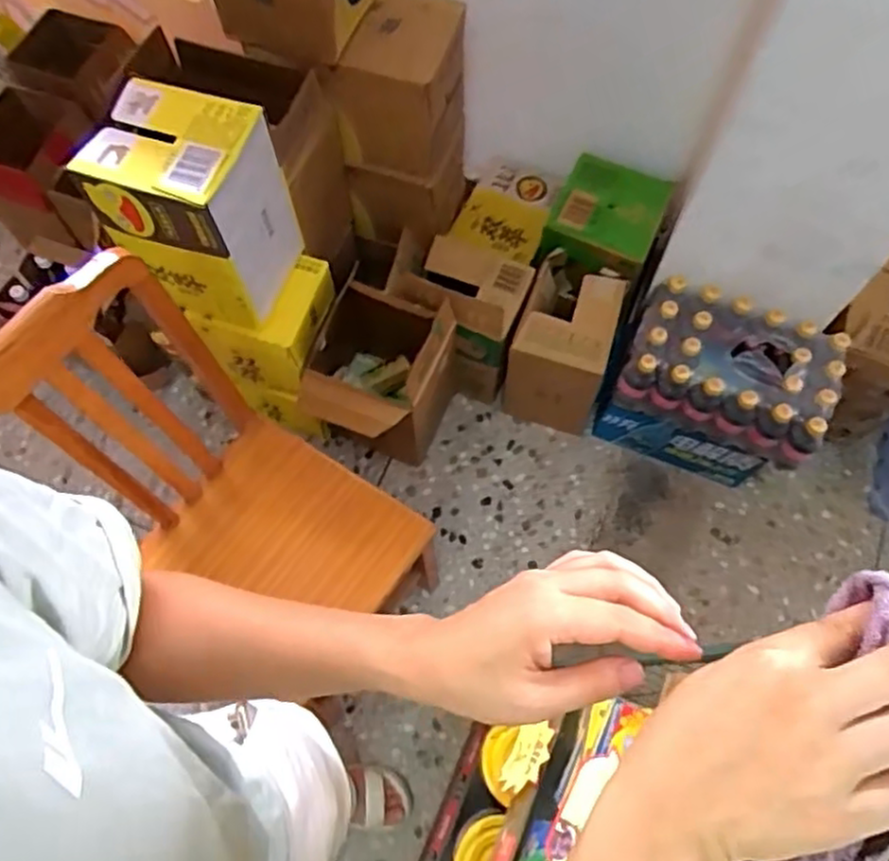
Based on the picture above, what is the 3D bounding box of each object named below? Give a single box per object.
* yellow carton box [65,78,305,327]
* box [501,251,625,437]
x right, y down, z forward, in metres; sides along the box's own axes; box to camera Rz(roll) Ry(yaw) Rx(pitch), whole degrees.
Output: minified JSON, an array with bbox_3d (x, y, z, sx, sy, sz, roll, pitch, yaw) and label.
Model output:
[{"bbox_3d":[-0.387,-0.337,1.116,0.212,0.290,0.223,22,70,10],"label":"yellow carton box"},{"bbox_3d":[0.250,-0.184,1.515,0.187,0.302,0.245,15,69,7],"label":"box"}]

